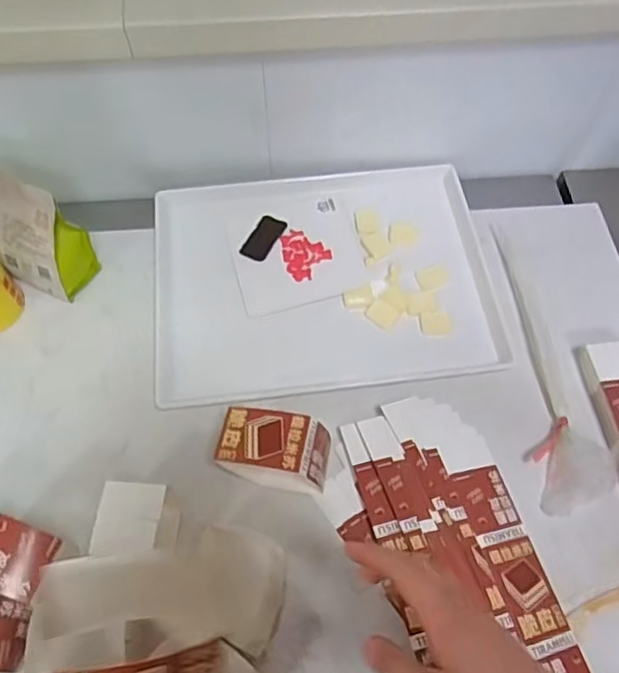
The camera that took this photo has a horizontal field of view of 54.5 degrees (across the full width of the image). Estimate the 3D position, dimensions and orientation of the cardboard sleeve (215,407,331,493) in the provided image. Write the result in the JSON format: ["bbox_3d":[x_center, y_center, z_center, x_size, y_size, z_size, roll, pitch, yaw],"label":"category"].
[{"bbox_3d":[-0.036,0.122,0.644,0.115,0.084,0.066,13,62,8],"label":"cardboard sleeve"}]

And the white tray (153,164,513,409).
[{"bbox_3d":[0.014,-0.087,0.798,0.431,0.016,0.330,-7,61,-3],"label":"white tray"}]

